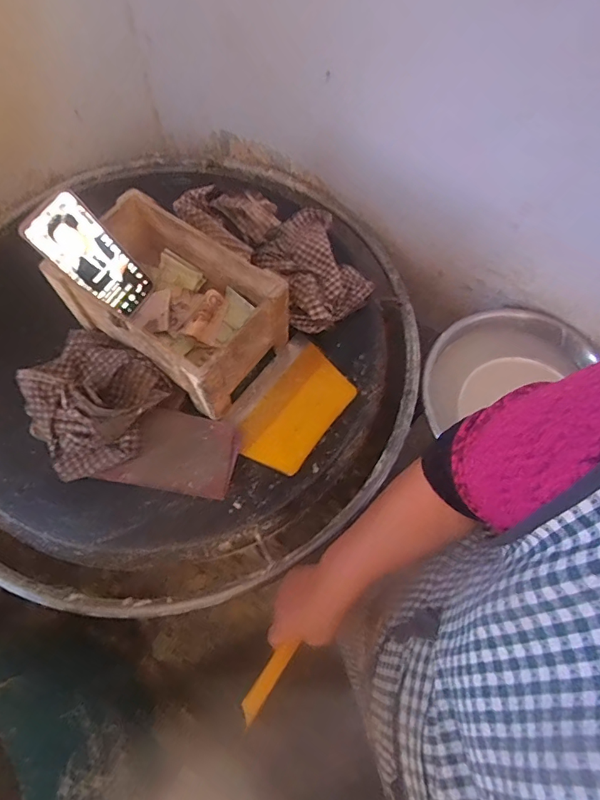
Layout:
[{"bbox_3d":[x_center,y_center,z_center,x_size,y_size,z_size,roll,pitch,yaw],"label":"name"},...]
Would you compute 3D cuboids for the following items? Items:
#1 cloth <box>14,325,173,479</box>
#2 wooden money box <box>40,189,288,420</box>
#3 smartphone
[{"bbox_3d":[-0.269,-0.003,0.573,0.174,0.057,0.167,33,70,16],"label":"cloth"},{"bbox_3d":[-0.157,-0.117,0.597,0.247,0.144,0.156,33,70,15],"label":"wooden money box"},{"bbox_3d":[-0.253,-0.174,0.567,0.012,0.159,0.075,24,73,38],"label":"smartphone"}]

